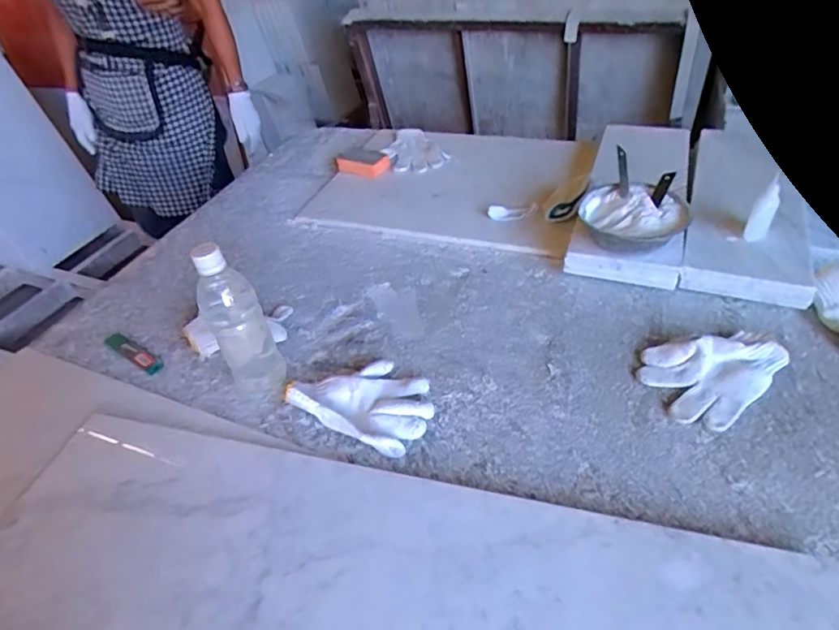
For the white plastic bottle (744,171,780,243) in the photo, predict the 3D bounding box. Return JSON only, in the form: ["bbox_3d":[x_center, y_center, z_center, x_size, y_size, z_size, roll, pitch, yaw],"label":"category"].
[{"bbox_3d":[0.470,-0.142,0.716,0.027,0.086,0.025,22,50,30],"label":"white plastic bottle"}]

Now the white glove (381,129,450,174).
[{"bbox_3d":[-0.019,-0.353,1.130,0.109,0.026,0.174,-22,43,-14],"label":"white glove"}]

